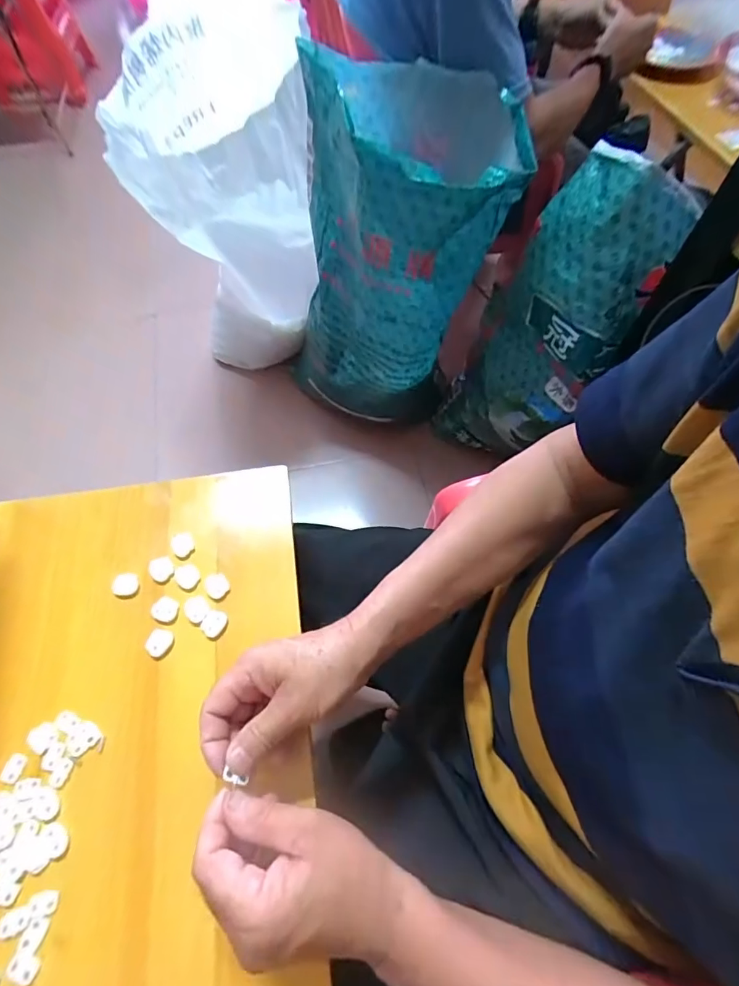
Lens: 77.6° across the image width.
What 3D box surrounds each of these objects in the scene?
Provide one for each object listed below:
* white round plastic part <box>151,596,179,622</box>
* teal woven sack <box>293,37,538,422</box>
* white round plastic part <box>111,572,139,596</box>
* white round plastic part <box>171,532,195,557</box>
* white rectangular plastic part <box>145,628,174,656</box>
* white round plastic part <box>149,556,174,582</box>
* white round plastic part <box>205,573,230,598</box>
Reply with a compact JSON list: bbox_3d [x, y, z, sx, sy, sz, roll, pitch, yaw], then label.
[{"bbox_3d":[-0.186,0.106,0.417,0.023,0.004,0.021,0,62,0],"label":"white round plastic part"},{"bbox_3d":[0.049,-0.405,0.869,0.363,0.574,0.303,12,63,7],"label":"teal woven sack"},{"bbox_3d":[-0.227,0.085,0.429,0.023,0.006,0.020,-2,62,-1],"label":"white round plastic part"},{"bbox_3d":[-0.182,0.050,0.449,0.021,0.004,0.023,0,62,0],"label":"white round plastic part"},{"bbox_3d":[-0.186,0.132,0.405,0.019,0.005,0.022,17,63,9],"label":"white rectangular plastic part"},{"bbox_3d":[-0.197,0.072,0.436,0.020,0.007,0.021,0,62,0],"label":"white round plastic part"},{"bbox_3d":[-0.140,0.085,0.424,0.020,0.004,0.022,0,62,0],"label":"white round plastic part"}]

